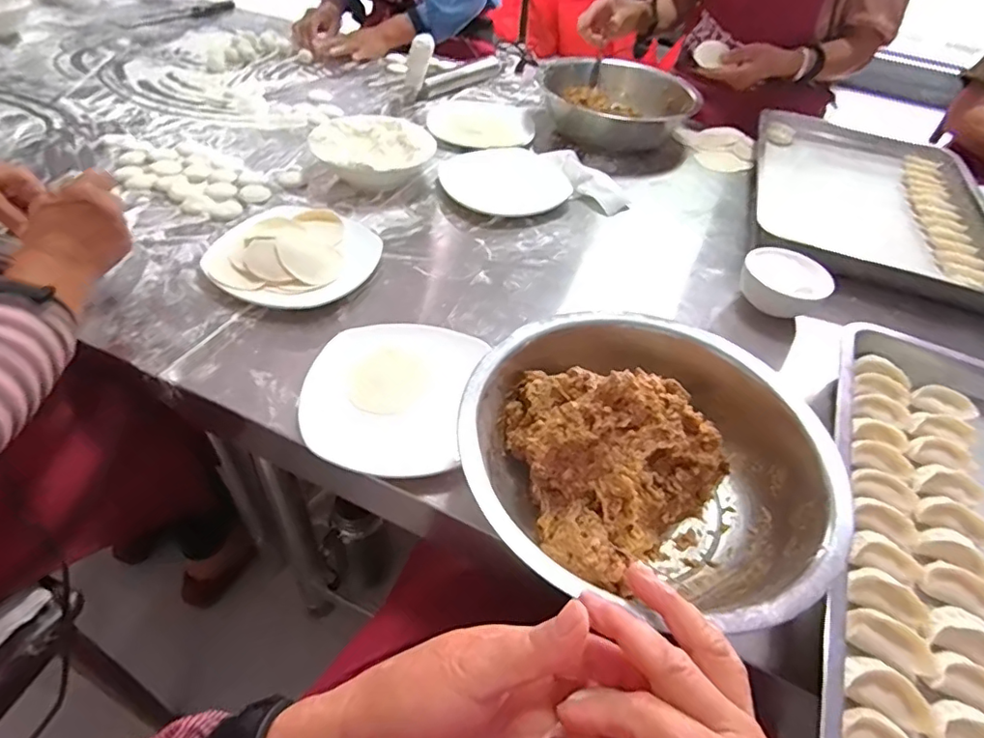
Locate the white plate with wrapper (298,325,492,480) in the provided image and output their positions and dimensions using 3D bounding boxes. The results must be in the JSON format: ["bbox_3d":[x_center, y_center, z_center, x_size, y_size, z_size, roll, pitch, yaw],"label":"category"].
[{"bbox_3d":[-0.096,0.025,0.522,0.150,0.023,0.174,8,47,3],"label":"white plate with wrapper"}]

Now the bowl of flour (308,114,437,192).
[{"bbox_3d":[-0.170,-0.304,0.788,0.147,0.054,0.159,2,47,-3],"label":"bowl of flour"}]

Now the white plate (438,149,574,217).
[{"bbox_3d":[0.019,-0.282,0.825,0.187,0.014,0.187,2,47,-3],"label":"white plate"}]

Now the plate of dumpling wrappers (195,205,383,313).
[{"bbox_3d":[-0.225,-0.136,0.645,0.165,0.043,0.168,2,47,-3],"label":"plate of dumpling wrappers"}]

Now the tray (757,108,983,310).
[{"bbox_3d":[0.564,-0.271,0.836,0.310,0.035,0.495,15,48,9],"label":"tray"}]

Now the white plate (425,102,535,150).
[{"bbox_3d":[-0.022,-0.422,0.942,0.168,0.018,0.195,-6,48,-10],"label":"white plate"}]

